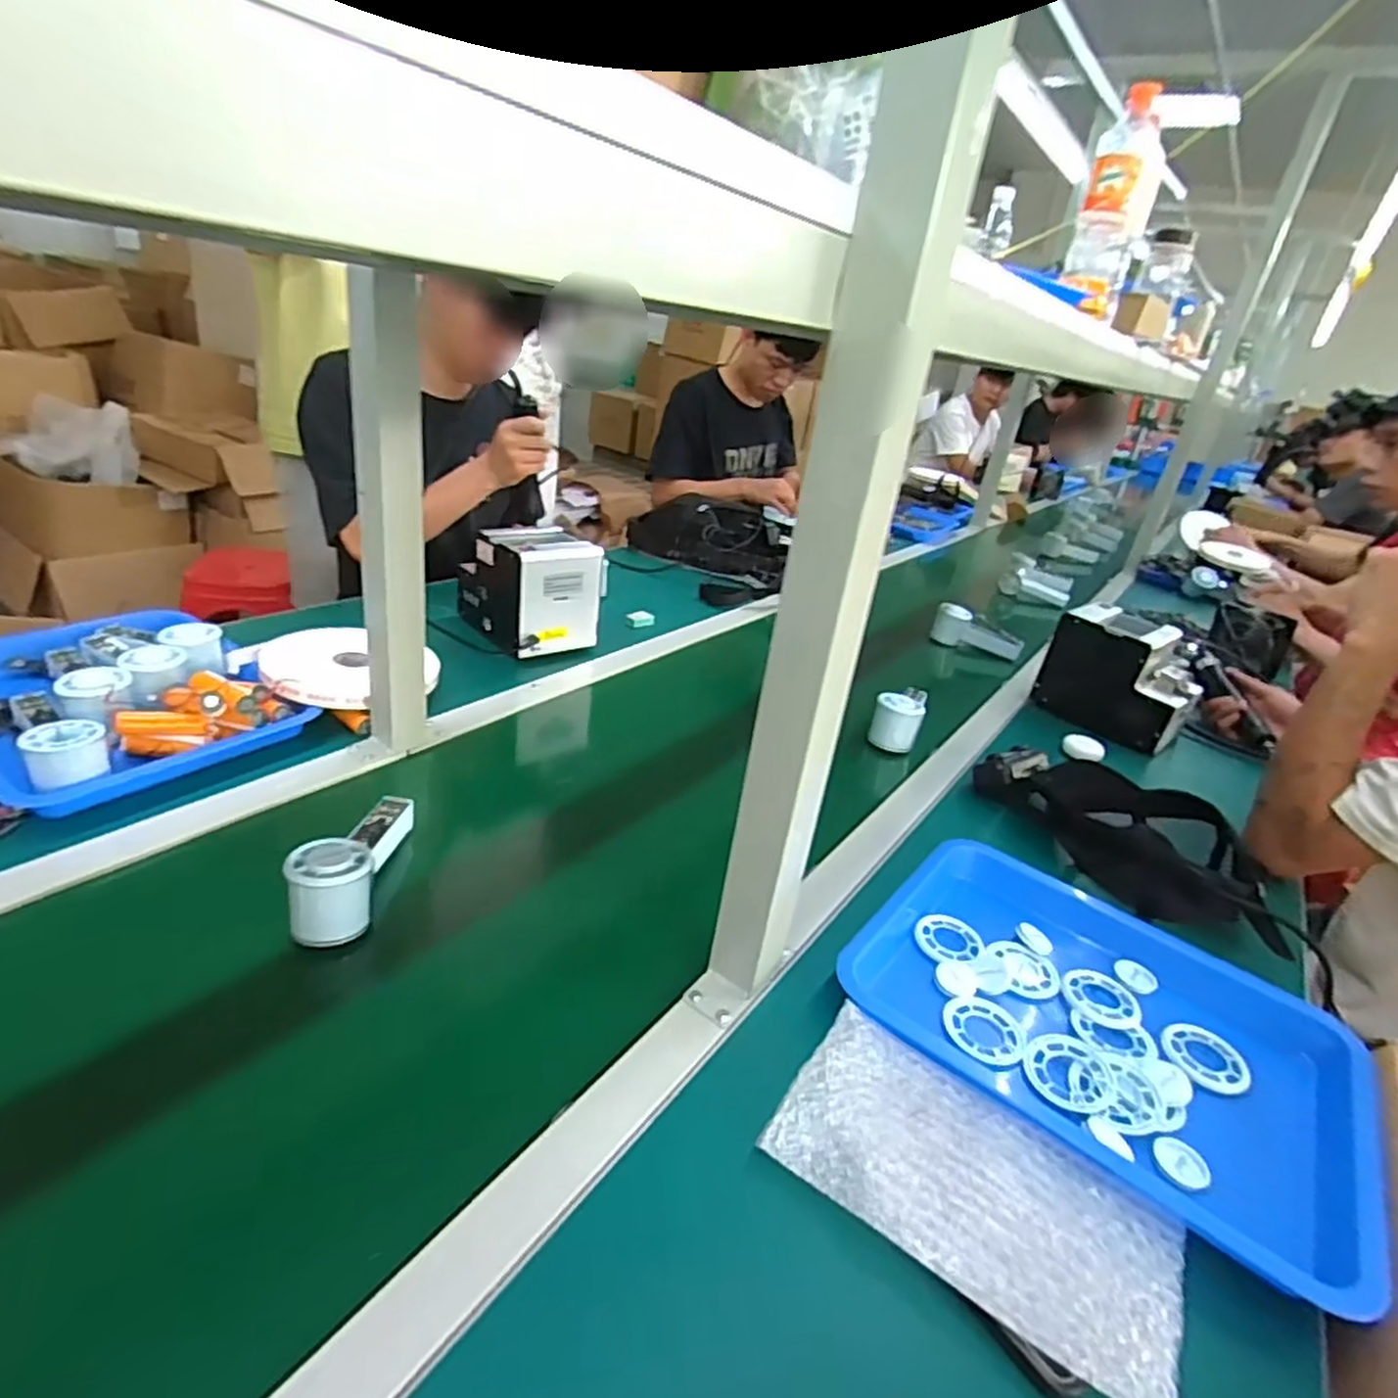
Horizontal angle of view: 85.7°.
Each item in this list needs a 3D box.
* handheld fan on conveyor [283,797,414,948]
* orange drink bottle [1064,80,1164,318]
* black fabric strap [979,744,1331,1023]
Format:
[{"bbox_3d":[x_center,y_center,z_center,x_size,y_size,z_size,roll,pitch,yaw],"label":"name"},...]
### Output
[{"bbox_3d":[-0.277,0.134,0.604,0.058,0.071,0.145,10,10,-8],"label":"handheld fan on conveyor"},{"bbox_3d":[0.486,-0.566,0.881,0.080,0.210,0.087,19,28,18],"label":"orange drink bottle"},{"bbox_3d":[0.456,0.135,0.763,0.167,0.062,0.319,-4,29,-26],"label":"black fabric strap"}]

